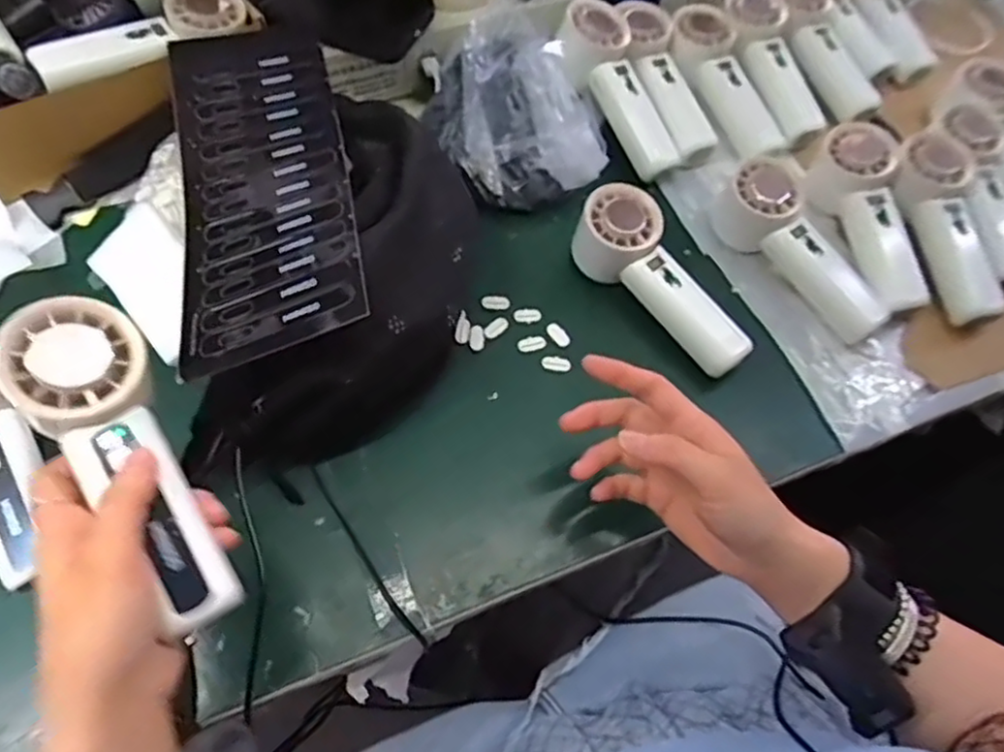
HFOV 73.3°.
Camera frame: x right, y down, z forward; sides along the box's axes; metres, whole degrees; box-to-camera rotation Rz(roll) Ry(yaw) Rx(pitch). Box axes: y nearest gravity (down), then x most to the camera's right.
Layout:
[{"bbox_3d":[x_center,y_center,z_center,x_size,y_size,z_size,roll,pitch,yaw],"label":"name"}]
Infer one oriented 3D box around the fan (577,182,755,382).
[{"bbox_3d":[0.118,-0.069,0.503,0.051,0.054,0.159,-39,85,-22],"label":"fan"}]

